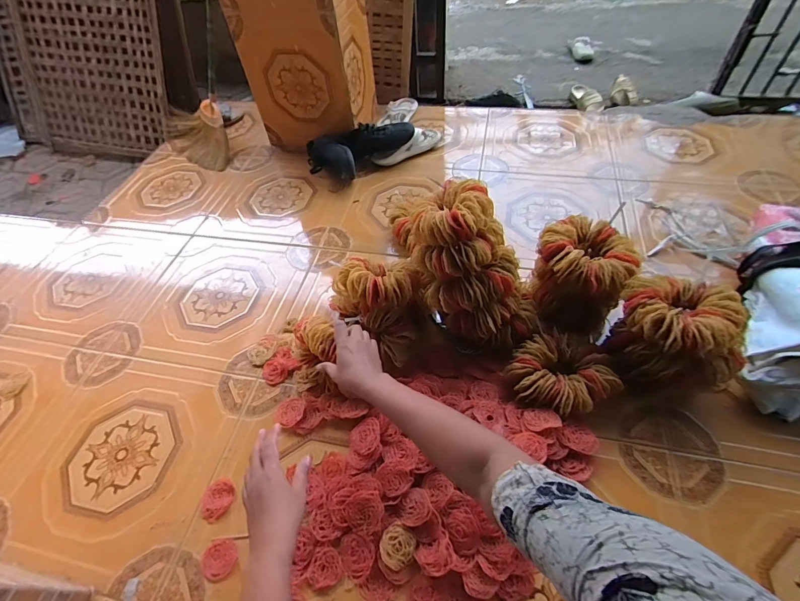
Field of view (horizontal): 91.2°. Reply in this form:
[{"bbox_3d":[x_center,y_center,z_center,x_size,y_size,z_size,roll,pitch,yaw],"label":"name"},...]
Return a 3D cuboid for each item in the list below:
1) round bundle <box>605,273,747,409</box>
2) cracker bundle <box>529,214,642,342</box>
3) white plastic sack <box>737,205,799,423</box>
[{"bbox_3d":[0.471,0.073,0.676,0.184,0.170,0.147,11,54,13],"label":"round bundle"},{"bbox_3d":[0.353,-0.040,0.781,0.138,0.178,0.178,-8,52,-1],"label":"cracker bundle"},{"bbox_3d":[0.753,-0.003,0.724,0.180,0.126,0.460,21,57,20],"label":"white plastic sack"}]

